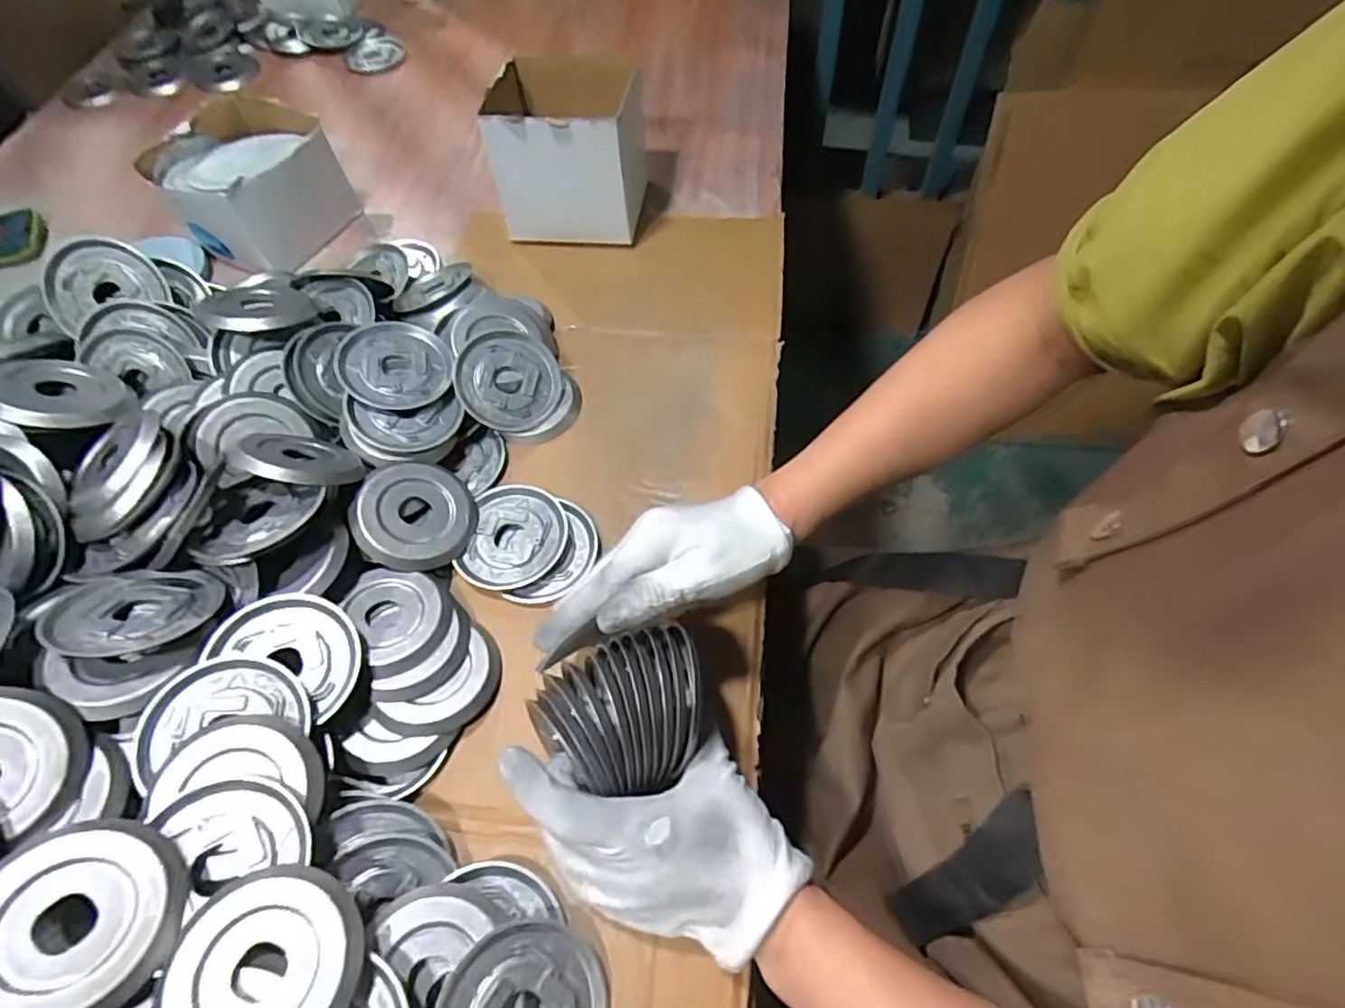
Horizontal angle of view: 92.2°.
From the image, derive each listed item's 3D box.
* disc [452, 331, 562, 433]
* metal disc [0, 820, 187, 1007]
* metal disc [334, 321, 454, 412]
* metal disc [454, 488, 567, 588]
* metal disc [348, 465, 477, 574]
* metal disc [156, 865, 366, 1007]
[{"bbox_3d":[-0.135,-0.101,0.534,0.082,0.007,0.082,4,78,-20],"label":"disc"},{"bbox_3d":[-0.276,0.192,0.295,0.084,0.010,0.081,11,56,-17],"label":"metal disc"},{"bbox_3d":[-0.219,-0.110,0.513,0.082,0.007,0.082,7,59,-12],"label":"metal disc"},{"bbox_3d":[-0.115,0.025,0.479,0.072,0.008,0.082,7,60,8],"label":"metal disc"},{"bbox_3d":[-0.185,0.007,0.466,0.082,0.013,0.080,10,63,-19],"label":"metal disc"},{"bbox_3d":[-0.193,0.219,0.305,0.082,0.009,0.082,6,57,-9],"label":"metal disc"}]

